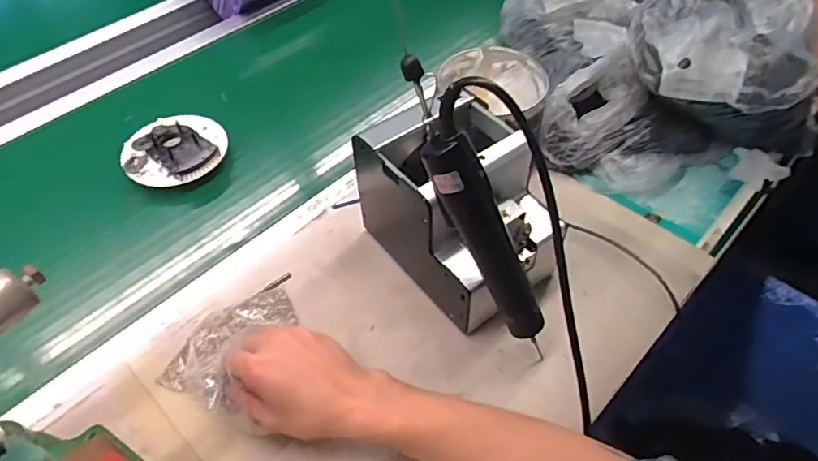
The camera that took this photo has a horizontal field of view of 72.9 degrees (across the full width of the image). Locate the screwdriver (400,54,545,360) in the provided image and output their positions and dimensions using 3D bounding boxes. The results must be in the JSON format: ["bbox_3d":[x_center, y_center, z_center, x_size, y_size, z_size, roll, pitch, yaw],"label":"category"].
[{"bbox_3d":[0.060,-0.004,0.459,0.034,0.290,0.030,2,40,46],"label":"screwdriver"}]

